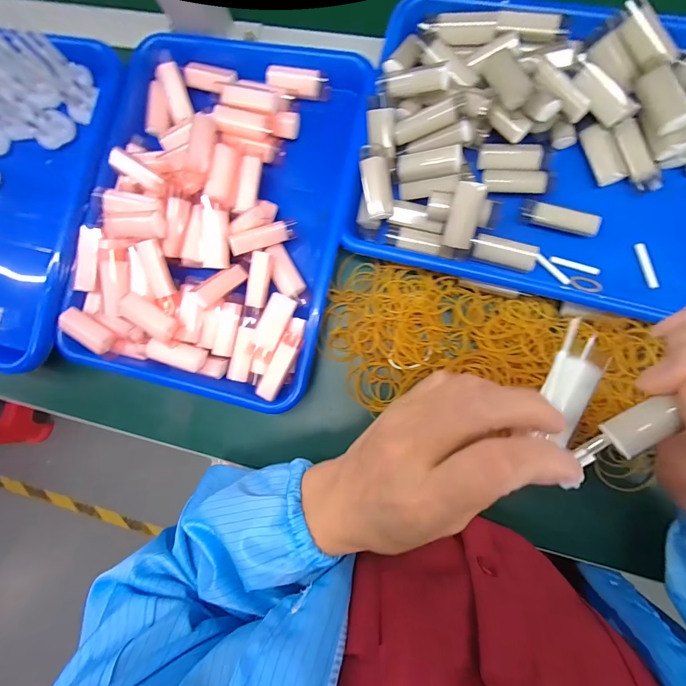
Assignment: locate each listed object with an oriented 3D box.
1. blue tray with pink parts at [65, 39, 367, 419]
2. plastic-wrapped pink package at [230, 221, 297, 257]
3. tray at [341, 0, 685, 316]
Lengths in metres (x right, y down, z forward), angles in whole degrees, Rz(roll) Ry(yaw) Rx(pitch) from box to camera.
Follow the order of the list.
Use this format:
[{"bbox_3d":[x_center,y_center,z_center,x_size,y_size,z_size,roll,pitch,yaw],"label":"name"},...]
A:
[{"bbox_3d":[-0.119,-0.123,0.323,0.242,0.048,0.334,13,87,7],"label":"blue tray with pink parts"},{"bbox_3d":[-0.072,-0.095,0.313,0.059,0.016,0.015,-21,84,-9],"label":"plastic-wrapped pink package"},{"bbox_3d":[0.178,-0.166,0.285,0.318,0.042,0.239,15,87,7],"label":"tray"}]

